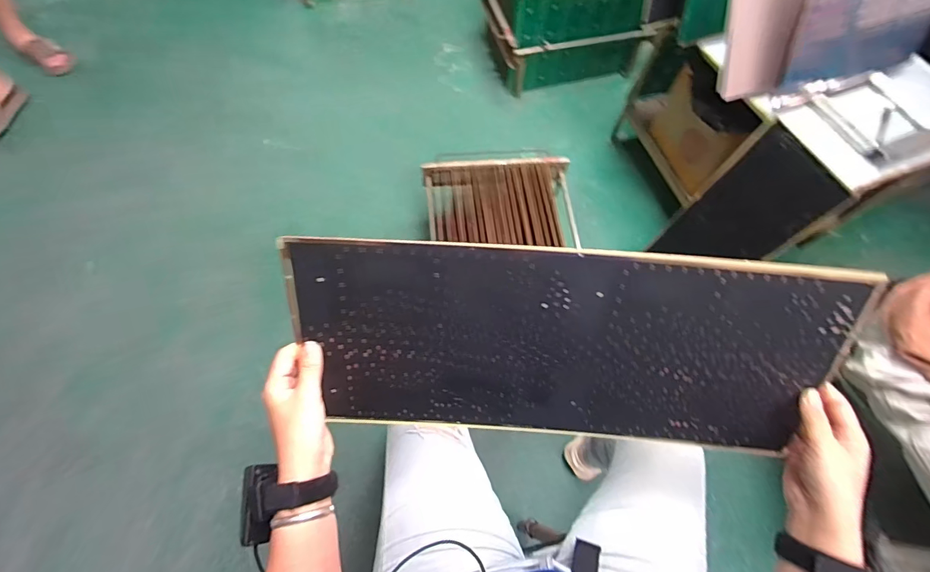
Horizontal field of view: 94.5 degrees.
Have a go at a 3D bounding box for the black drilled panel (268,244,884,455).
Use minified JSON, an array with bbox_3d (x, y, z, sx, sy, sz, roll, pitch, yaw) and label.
[{"bbox_3d":[0.096,0.070,0.436,0.518,0.222,0.014,4,28,1],"label":"black drilled panel"}]

